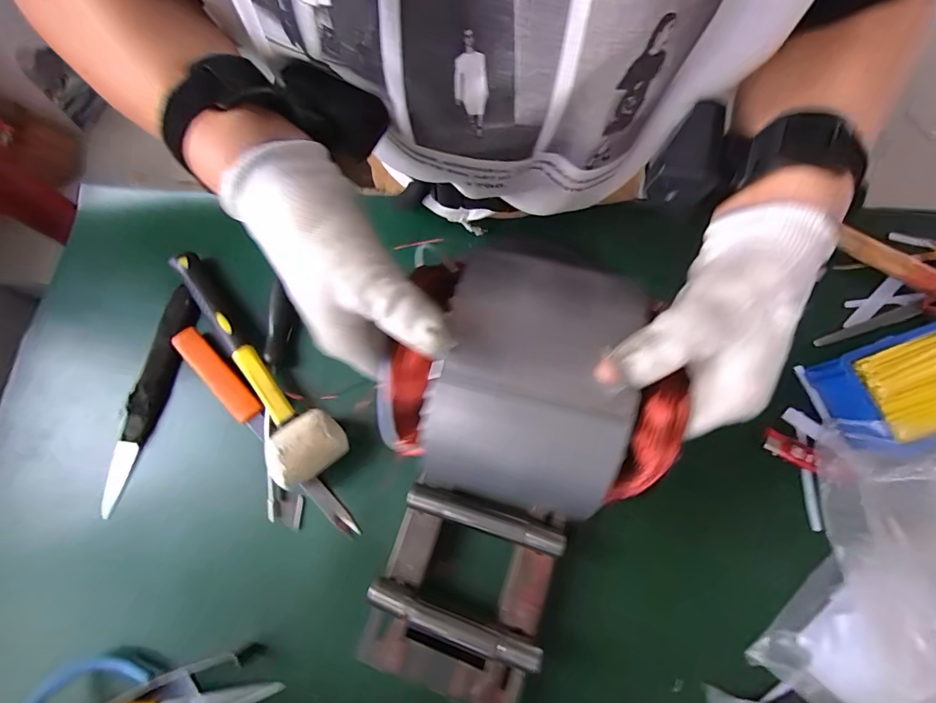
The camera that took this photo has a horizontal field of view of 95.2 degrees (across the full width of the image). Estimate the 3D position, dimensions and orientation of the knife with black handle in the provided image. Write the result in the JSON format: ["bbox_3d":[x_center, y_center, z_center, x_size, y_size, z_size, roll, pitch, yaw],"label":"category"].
[{"bbox_3d":[-0.331,0.045,0.445,0.030,0.025,0.228,10,74,5],"label":"knife with black handle"}]

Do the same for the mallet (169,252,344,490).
[{"bbox_3d":[-0.214,-0.003,0.419,0.065,0.055,0.279,-34,76,-8],"label":"mallet"}]

